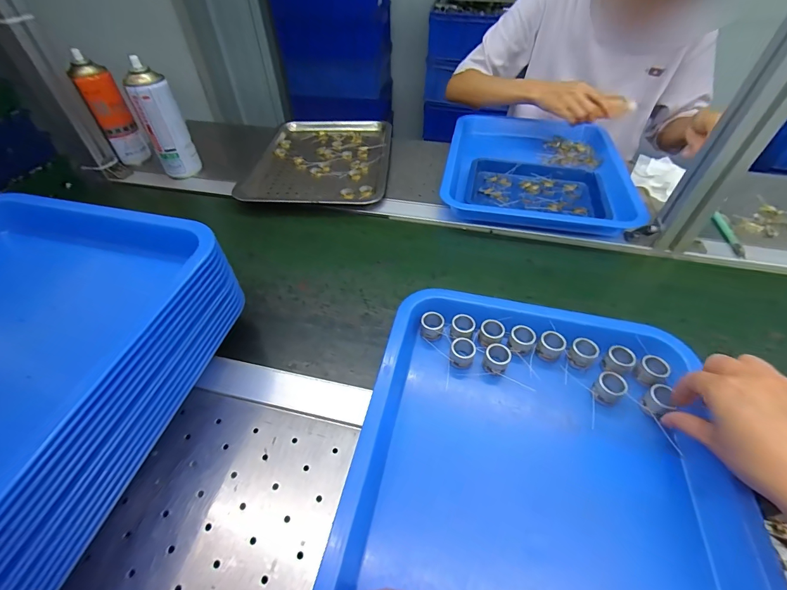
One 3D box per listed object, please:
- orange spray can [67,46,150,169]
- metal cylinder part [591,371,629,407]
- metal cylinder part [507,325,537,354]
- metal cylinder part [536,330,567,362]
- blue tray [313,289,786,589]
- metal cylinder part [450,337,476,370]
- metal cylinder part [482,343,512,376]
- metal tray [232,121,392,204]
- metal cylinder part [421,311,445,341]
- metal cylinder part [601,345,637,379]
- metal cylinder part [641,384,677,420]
[{"bbox_3d":[-0.488,-0.314,0.621,0.053,0.157,0.049,-24,52,-19],"label":"orange spray can"},{"bbox_3d":[0.209,0.090,0.343,0.025,0.017,0.025,0,48,0],"label":"metal cylinder part"},{"bbox_3d":[0.136,0.049,0.378,0.025,0.022,0.024,0,48,0],"label":"metal cylinder part"},{"bbox_3d":[0.166,0.054,0.375,0.025,0.020,0.026,0,48,0],"label":"metal cylinder part"},{"bbox_3d":[0.115,0.165,0.275,0.296,0.038,0.376,10,49,10],"label":"blue tray"},{"bbox_3d":[0.072,0.062,0.371,0.024,0.026,0.023,0,48,0],"label":"metal cylinder part"},{"bbox_3d":[0.105,0.069,0.365,0.025,0.026,0.027,0,48,0],"label":"metal cylinder part"},{"bbox_3d":[-0.131,-0.267,0.684,0.244,0.026,0.329,3,48,3],"label":"metal tray"},{"bbox_3d":[0.043,0.035,0.393,0.024,0.024,0.021,0,48,1],"label":"metal cylinder part"},{"bbox_3d":[0.231,0.068,0.363,0.026,0.018,0.025,36,58,28],"label":"metal cylinder part"},{"bbox_3d":[0.248,0.100,0.331,0.028,0.016,0.023,-28,53,-22],"label":"metal cylinder part"}]

